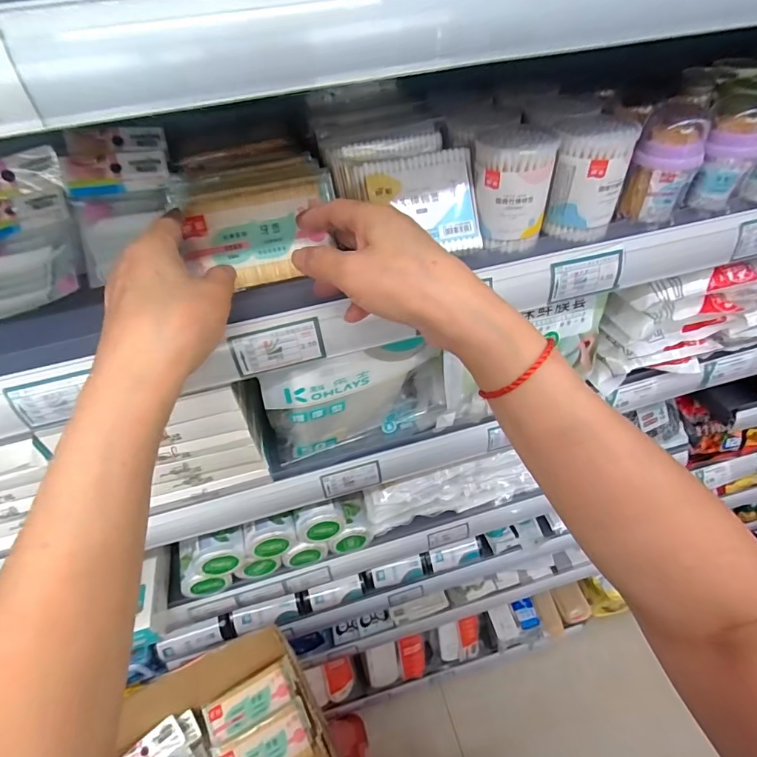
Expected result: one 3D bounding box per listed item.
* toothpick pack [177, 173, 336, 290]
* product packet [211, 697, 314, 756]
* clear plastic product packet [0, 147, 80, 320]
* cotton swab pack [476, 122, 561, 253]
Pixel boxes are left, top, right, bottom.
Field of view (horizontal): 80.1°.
[{"bbox_3d":[-0.087,-0.112,0.345,0.114,0.075,0.016,-14,6,-10],"label":"toothpick pack"},{"bbox_3d":[-0.142,0.472,0.572,0.117,0.010,0.064,-21,72,-17],"label":"product packet"},{"bbox_3d":[-0.297,-0.117,0.371,0.086,0.021,0.145,-22,71,-11],"label":"clear plastic product packet"},{"bbox_3d":[0.104,-0.148,0.348,0.056,0.074,0.069,12,49,15],"label":"cotton swab pack"}]

